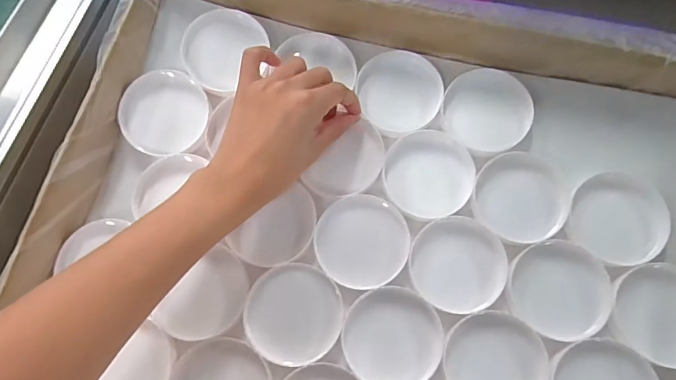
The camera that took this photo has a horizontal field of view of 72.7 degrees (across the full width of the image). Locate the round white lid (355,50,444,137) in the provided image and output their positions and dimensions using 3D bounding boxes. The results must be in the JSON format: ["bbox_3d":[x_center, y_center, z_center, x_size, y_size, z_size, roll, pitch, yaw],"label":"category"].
[{"bbox_3d":[0.056,-0.087,0.411,0.071,0.009,0.074,1,94,8],"label":"round white lid"}]

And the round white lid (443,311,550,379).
[{"bbox_3d":[0.120,0.133,0.350,0.072,0.013,0.075,0,64,-1],"label":"round white lid"}]

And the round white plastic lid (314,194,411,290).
[{"bbox_3d":[0.020,0.041,0.376,0.074,0.014,0.072,5,64,1],"label":"round white plastic lid"}]

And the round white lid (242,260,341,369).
[{"bbox_3d":[-0.036,0.099,0.366,0.074,0.011,0.076,0,83,-2],"label":"round white lid"}]

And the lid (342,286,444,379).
[{"bbox_3d":[0.042,0.116,0.360,0.074,0.009,0.076,-1,78,5],"label":"lid"}]

